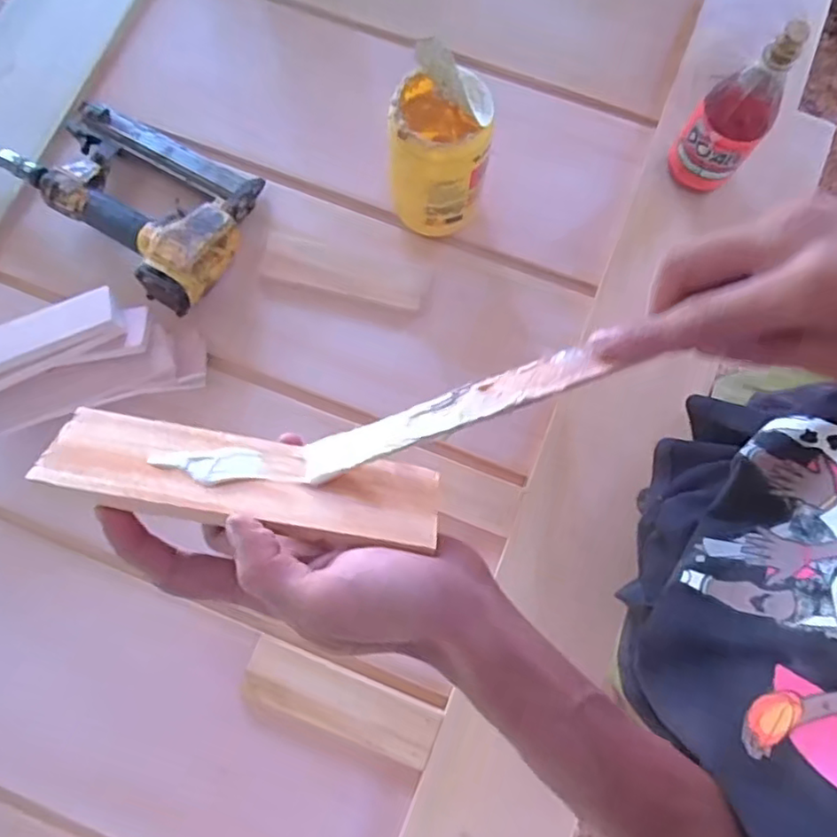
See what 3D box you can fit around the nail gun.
[{"bbox_3d":[-0.295,-0.232,0.643,0.247,0.068,0.172,28,79,7],"label":"nail gun"}]

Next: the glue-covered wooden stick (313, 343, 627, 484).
[{"bbox_3d":[0.013,-0.003,0.291,0.143,0.004,0.025,-20,44,3],"label":"glue-covered wooden stick"}]

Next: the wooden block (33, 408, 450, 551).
[{"bbox_3d":[-0.079,0.027,0.287,0.177,0.004,0.052,10,39,-4],"label":"wooden block"}]

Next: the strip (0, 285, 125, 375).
[{"bbox_3d":[-0.372,-0.071,0.570,0.183,0.013,0.047,-22,78,-4],"label":"strip"}]

